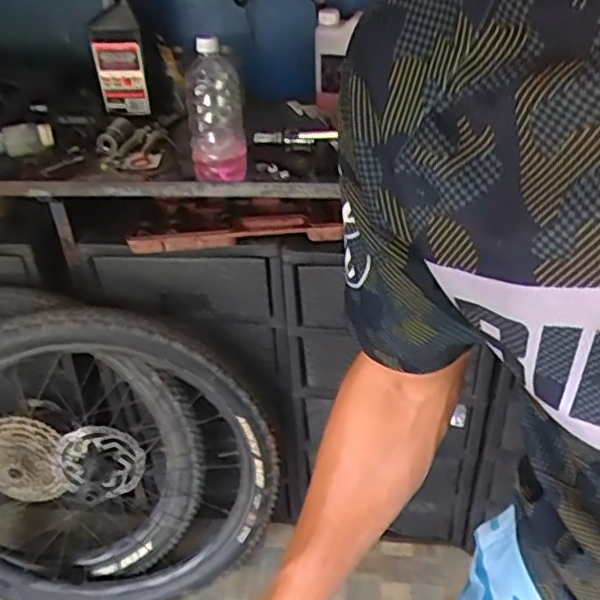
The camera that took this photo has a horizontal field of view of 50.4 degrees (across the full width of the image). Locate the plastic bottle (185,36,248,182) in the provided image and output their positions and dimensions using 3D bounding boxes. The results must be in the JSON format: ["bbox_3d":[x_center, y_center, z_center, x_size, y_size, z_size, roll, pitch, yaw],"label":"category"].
[{"bbox_3d":[-0.129,-0.286,0.963,0.079,0.198,0.069,-4,35,0],"label":"plastic bottle"}]

